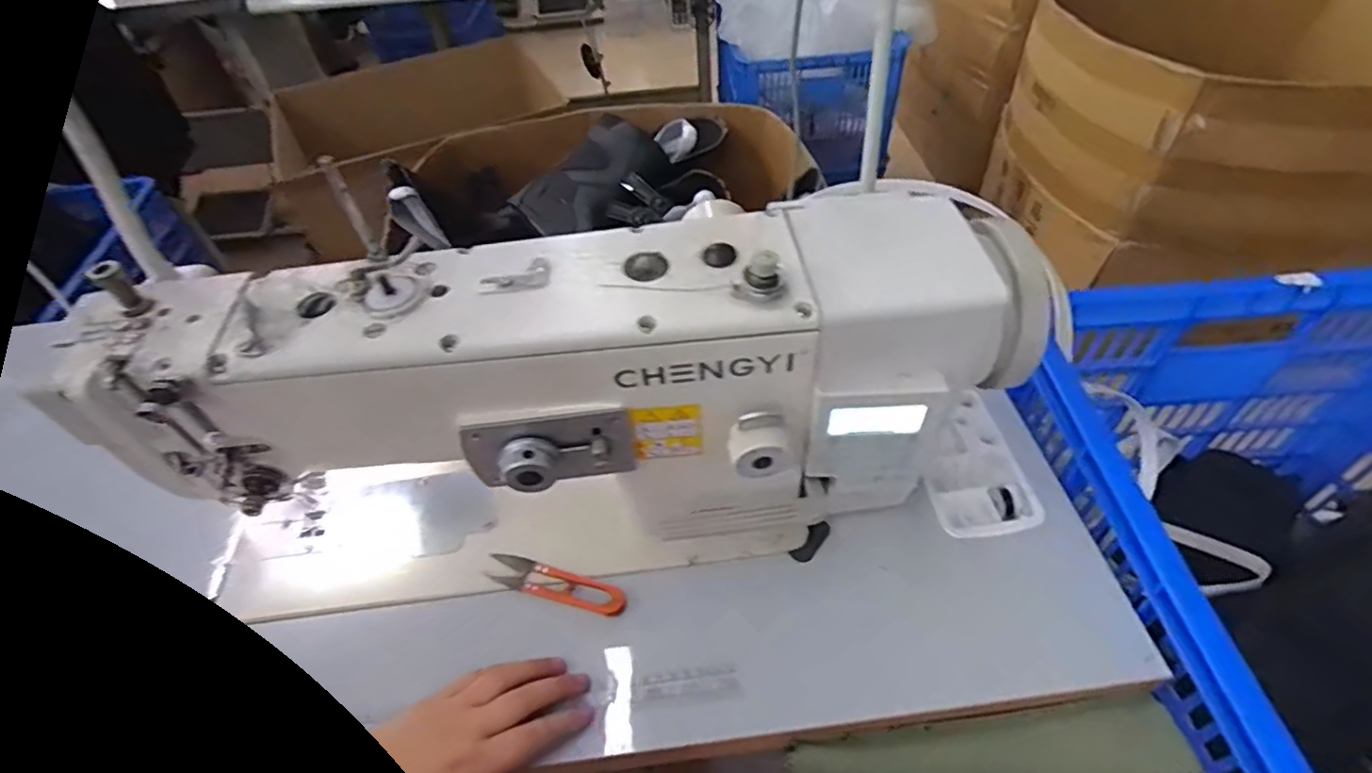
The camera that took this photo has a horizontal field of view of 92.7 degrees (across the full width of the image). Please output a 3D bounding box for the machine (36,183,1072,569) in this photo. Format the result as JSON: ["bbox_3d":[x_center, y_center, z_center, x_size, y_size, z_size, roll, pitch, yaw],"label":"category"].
[{"bbox_3d":[-0.069,0.008,0.467,0.579,0.232,0.155,-6,48,0],"label":"machine"}]

